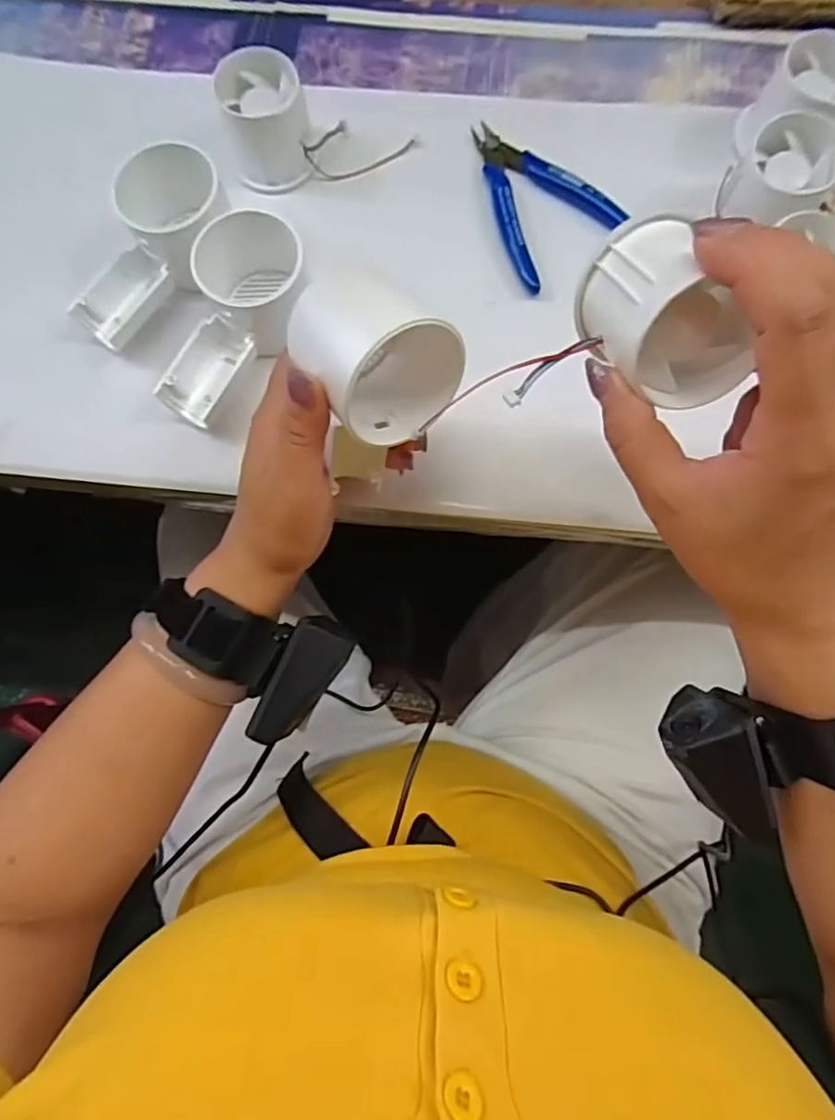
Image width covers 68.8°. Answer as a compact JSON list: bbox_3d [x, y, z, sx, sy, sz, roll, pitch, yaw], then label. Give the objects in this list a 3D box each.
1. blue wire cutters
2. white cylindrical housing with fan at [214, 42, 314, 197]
[{"bbox_3d":[0.074,-0.231,0.383,0.074,0.008,0.118,-26,78,-5],"label":"blue wire cutters"},{"bbox_3d":[-0.094,-0.270,0.380,0.053,0.049,0.059,-13,77,-2],"label":"white cylindrical housing with fan"}]

